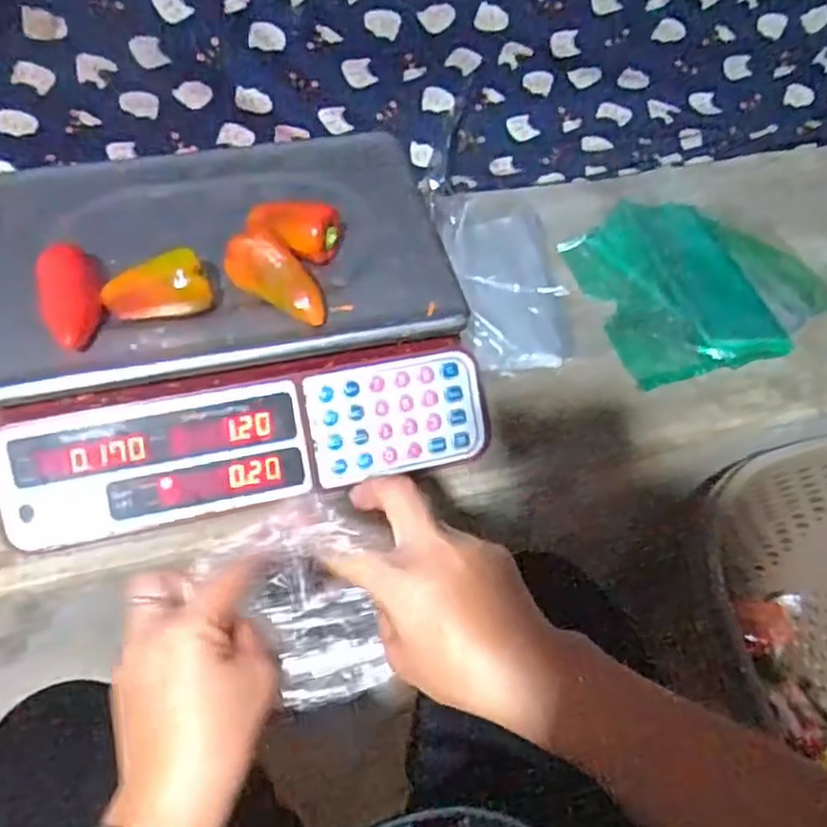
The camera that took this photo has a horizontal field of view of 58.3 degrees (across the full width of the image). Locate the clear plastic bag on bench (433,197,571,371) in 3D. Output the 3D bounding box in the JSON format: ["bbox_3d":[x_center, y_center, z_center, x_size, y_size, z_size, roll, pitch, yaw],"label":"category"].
[{"bbox_3d":[0.088,-0.138,0.711,0.108,0.034,0.214,-5,58,-8],"label":"clear plastic bag on bench"}]

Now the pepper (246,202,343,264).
[{"bbox_3d":[-0.089,-0.135,0.556,0.067,0.031,0.035,-3,57,-7],"label":"pepper"}]

